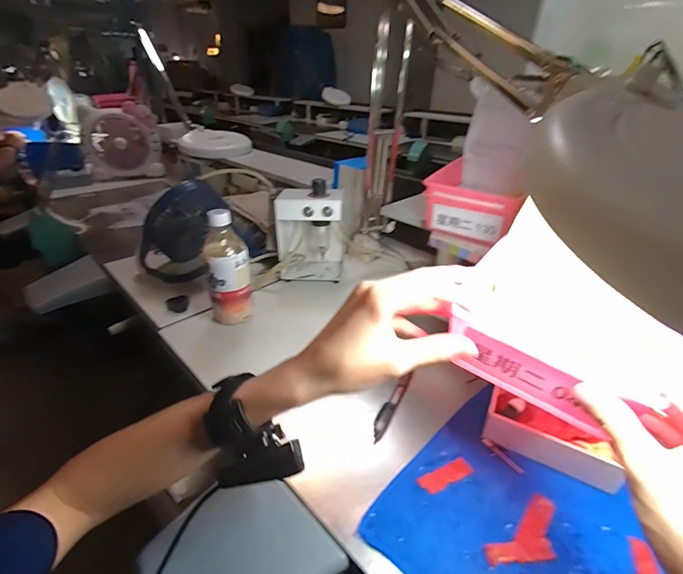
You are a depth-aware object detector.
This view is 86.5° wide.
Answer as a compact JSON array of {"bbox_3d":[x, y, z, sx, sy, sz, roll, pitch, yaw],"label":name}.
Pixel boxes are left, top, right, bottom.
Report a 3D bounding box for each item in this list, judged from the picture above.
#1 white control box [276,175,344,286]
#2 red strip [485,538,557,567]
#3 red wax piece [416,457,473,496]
[{"bbox_3d":[-0.062,-0.106,0.728,0.126,0.186,0.093,1,31,0],"label":"white control box"},{"bbox_3d":[0.159,0.234,0.323,0.059,0.004,0.016,-2,31,-4],"label":"red strip"},{"bbox_3d":[0.110,0.199,0.383,0.059,0.004,0.020,-12,34,-21],"label":"red wax piece"}]

